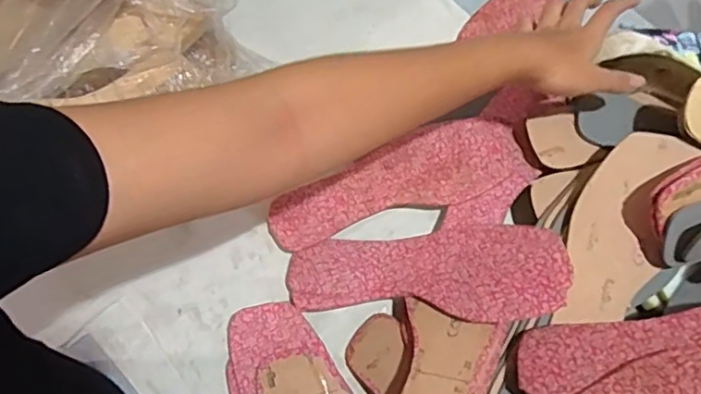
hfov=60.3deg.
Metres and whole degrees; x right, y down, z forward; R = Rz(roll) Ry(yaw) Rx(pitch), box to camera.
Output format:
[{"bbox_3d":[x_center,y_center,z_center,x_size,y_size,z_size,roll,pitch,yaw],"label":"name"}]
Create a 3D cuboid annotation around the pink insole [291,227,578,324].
[{"bbox_3d":[0.062,0.062,0.526,0.239,0.011,0.087,-2,54,22],"label":"pink insole"}]

